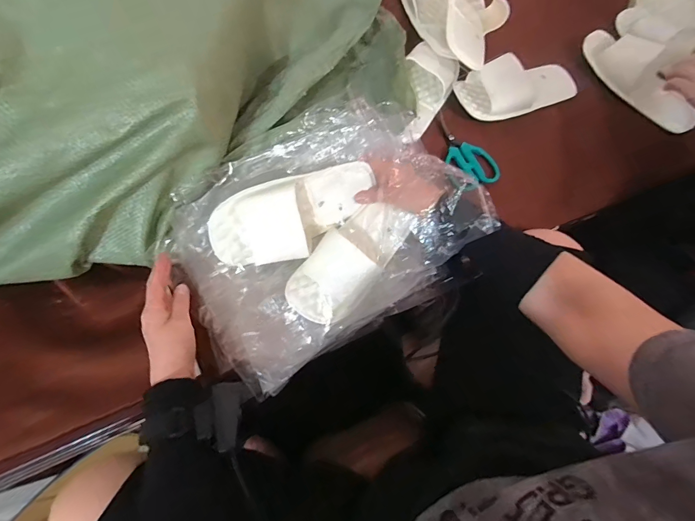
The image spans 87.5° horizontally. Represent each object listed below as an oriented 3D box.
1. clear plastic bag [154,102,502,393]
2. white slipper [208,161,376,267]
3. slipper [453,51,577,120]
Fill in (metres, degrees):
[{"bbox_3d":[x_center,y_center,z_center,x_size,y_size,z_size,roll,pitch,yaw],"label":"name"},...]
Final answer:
[{"bbox_3d":[-0.036,-0.054,0.504,0.392,0.110,0.294,-32,73,-13],"label":"clear plastic bag"},{"bbox_3d":[-0.068,-0.062,0.497,0.241,0.055,0.108,-13,112,-16],"label":"white slipper"},{"bbox_3d":[0.305,-0.310,0.636,0.221,0.050,0.100,-17,72,-10],"label":"slipper"}]

